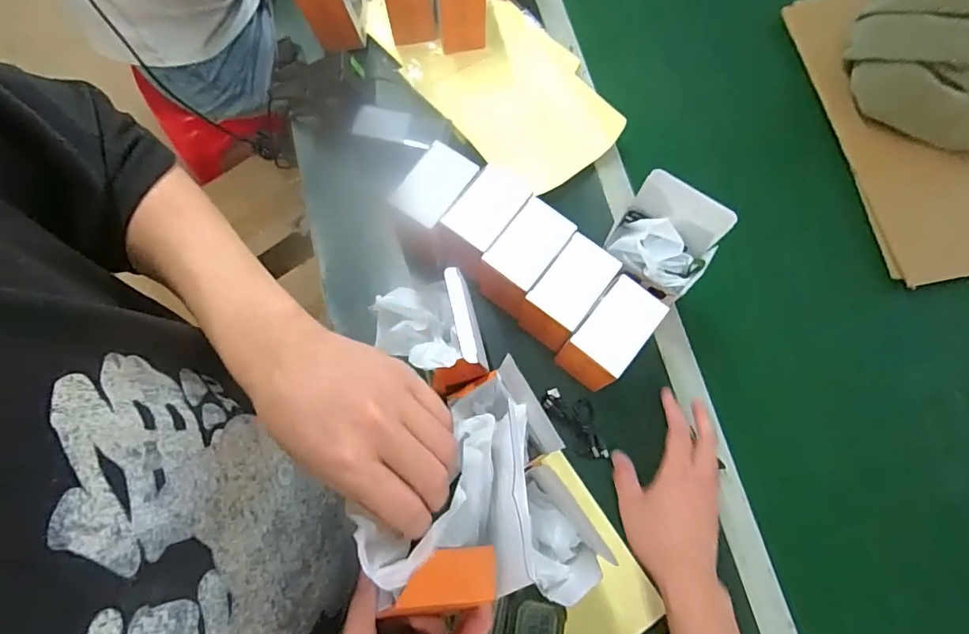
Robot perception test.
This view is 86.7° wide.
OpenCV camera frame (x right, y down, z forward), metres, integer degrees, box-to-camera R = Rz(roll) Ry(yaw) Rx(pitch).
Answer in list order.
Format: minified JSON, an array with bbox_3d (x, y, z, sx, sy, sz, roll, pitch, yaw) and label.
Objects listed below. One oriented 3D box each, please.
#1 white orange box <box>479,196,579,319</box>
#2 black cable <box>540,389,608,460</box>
[{"bbox_3d":[0.046,-0.061,0.614,0.063,0.113,0.113,38,77,10],"label":"white orange box"},{"bbox_3d":[0.114,0.126,0.615,0.050,0.012,0.097,-32,76,-9],"label":"black cable"}]

